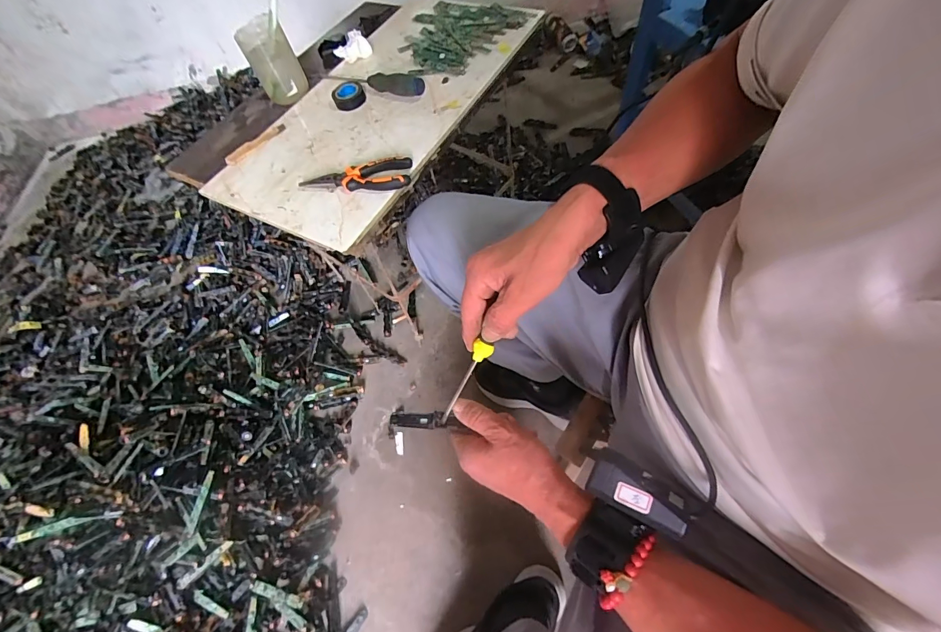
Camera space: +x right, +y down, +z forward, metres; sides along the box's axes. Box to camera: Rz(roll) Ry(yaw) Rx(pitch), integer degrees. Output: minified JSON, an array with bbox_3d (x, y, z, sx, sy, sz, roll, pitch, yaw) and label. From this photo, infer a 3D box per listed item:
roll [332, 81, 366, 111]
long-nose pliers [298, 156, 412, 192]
[{"bbox_3d":[-0.208,-0.376,0.685,0.053,0.022,0.062,-20,58,-2],"label":"roll"},{"bbox_3d":[-0.166,-0.205,0.581,0.161,0.021,0.059,-3,59,9],"label":"long-nose pliers"}]

